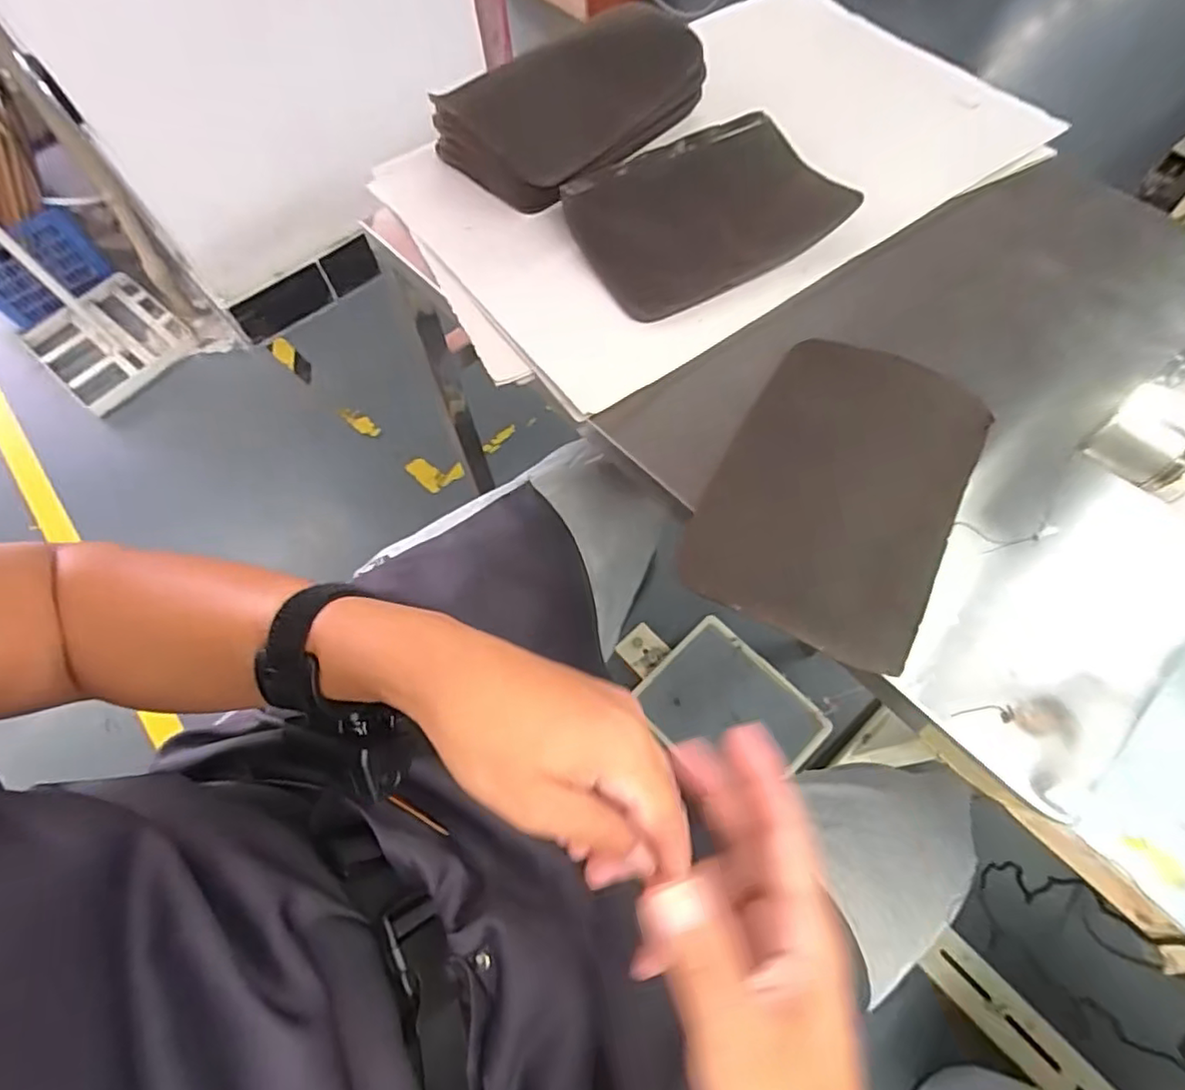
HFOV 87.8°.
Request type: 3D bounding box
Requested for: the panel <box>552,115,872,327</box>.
[{"bbox_3d":[0.097,-0.282,0.516,0.223,0.024,0.145,-28,66,-10],"label":"panel"}]

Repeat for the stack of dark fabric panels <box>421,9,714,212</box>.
[{"bbox_3d":[-0.011,-0.402,0.559,0.241,0.055,0.136,-40,69,-15],"label":"stack of dark fabric panels"}]

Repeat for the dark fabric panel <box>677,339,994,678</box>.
[{"bbox_3d":[0.164,-0.041,0.412,0.150,0.020,0.221,26,68,14],"label":"dark fabric panel"}]

